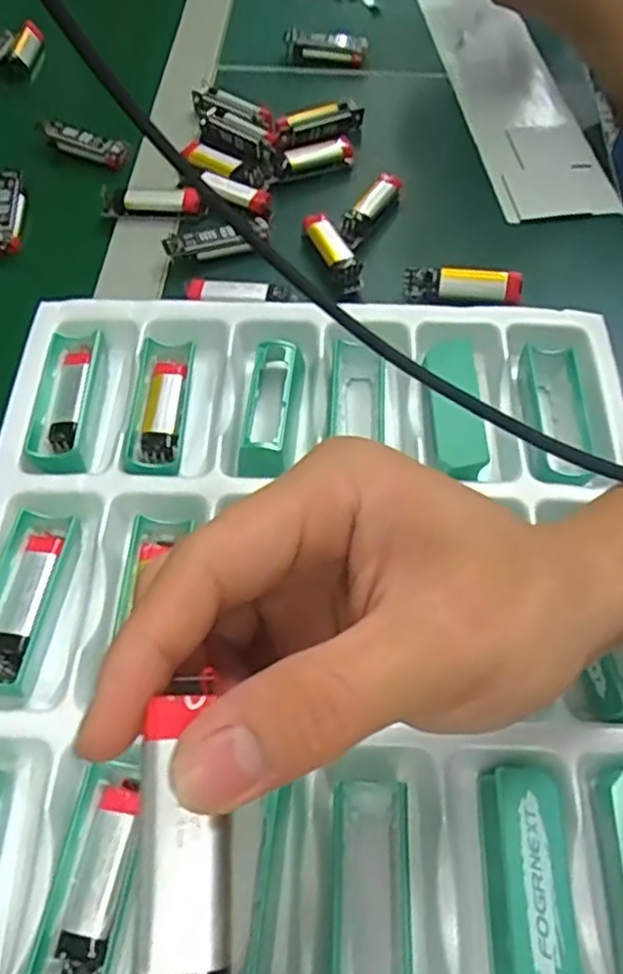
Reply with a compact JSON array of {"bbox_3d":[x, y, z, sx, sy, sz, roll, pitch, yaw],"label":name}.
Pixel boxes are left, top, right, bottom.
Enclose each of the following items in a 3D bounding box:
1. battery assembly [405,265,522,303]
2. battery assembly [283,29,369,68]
[{"bbox_3d":[0.091,-0.123,0.420,0.069,0.022,0.012,11,59,6],"label":"battery assembly"},{"bbox_3d":[0.011,-0.344,0.548,0.064,0.027,0.013,10,60,8],"label":"battery assembly"}]

